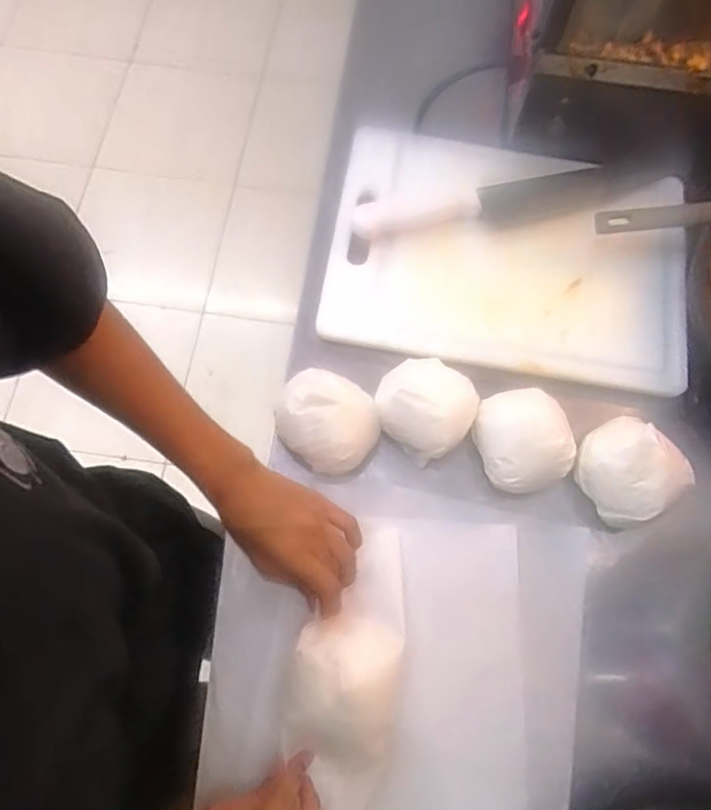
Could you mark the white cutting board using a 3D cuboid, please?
[{"bbox_3d":[0.146,-0.143,0.553,0.330,0.016,0.224,9,77,2],"label":"white cutting board"}]

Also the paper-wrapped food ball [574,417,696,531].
[{"bbox_3d":[0.230,0.056,0.493,0.076,0.060,0.079,0,71,-1],"label":"paper-wrapped food ball"}]

